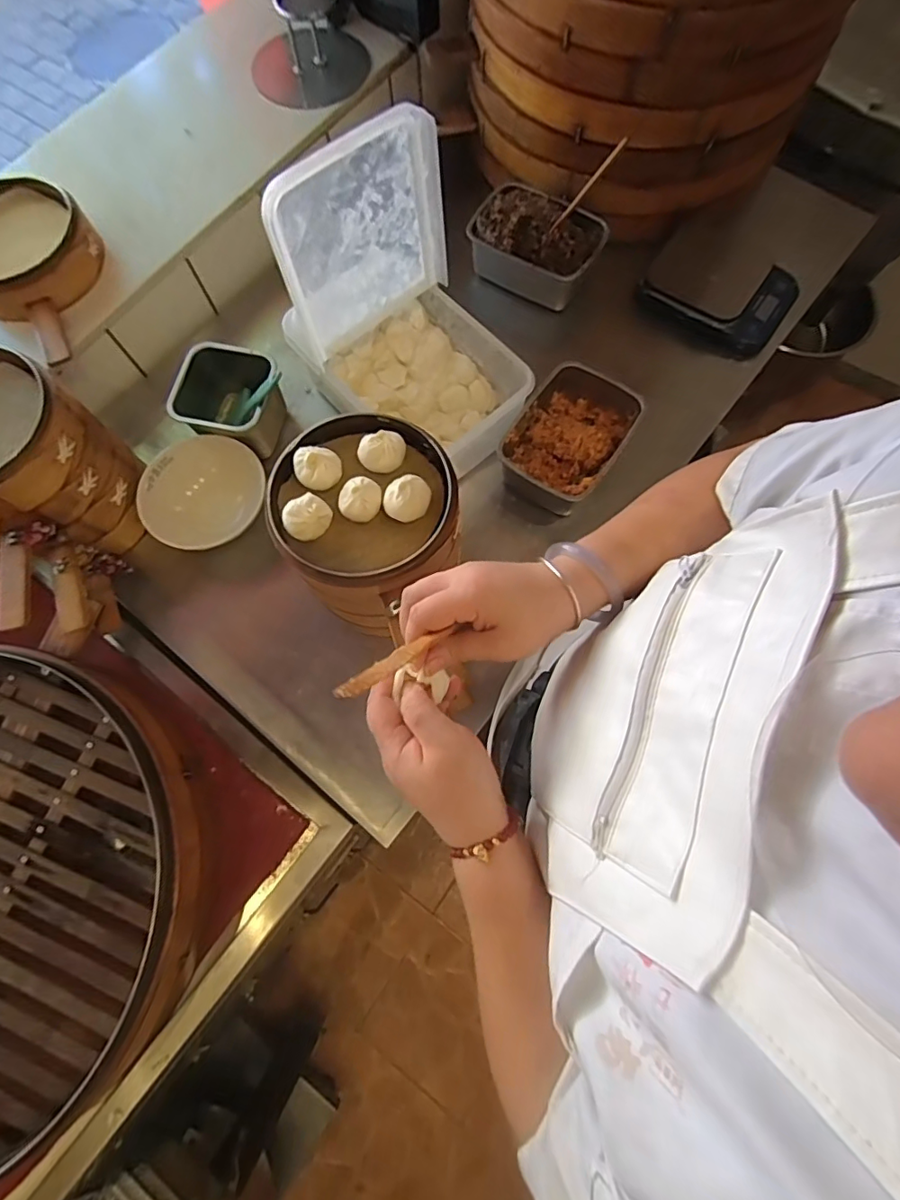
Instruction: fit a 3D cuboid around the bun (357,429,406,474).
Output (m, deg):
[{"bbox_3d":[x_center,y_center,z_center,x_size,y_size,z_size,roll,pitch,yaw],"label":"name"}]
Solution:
[{"bbox_3d":[-0.066,-0.145,0.515,0.045,0.021,0.038,-19,74,-4],"label":"bun"}]

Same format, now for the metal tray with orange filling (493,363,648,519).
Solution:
[{"bbox_3d":[0.154,-0.210,0.689,0.132,0.074,0.184,31,77,10],"label":"metal tray with orange filling"}]

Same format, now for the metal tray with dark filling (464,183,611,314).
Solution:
[{"bbox_3d":[0.129,-0.530,0.782,0.187,0.069,0.133,28,76,9],"label":"metal tray with dark filling"}]

